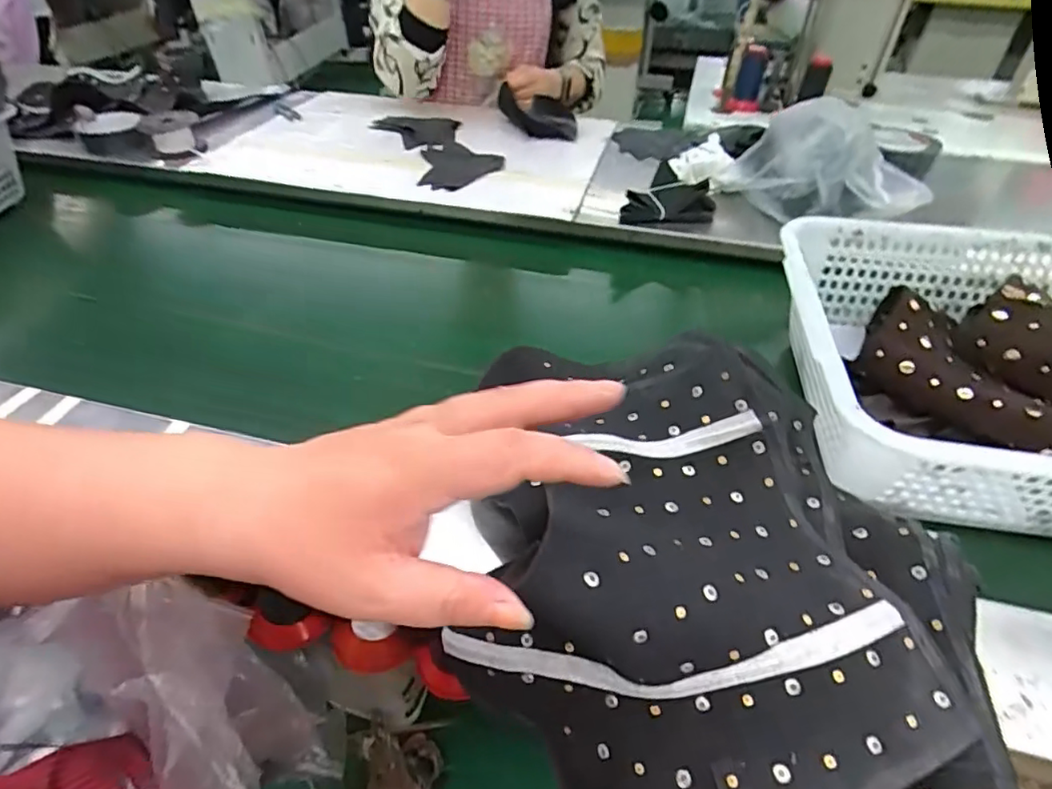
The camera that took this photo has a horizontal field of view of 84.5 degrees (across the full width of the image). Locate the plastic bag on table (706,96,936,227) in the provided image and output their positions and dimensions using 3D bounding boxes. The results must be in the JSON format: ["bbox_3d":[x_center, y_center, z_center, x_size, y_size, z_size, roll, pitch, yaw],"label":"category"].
[{"bbox_3d":[0.371,-0.283,0.696,0.243,0.105,0.112,-7,44,-7],"label":"plastic bag on table"}]

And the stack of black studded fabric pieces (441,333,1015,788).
[{"bbox_3d":[0.096,0.108,0.335,0.274,0.124,0.287,-2,43,-2],"label":"stack of black studded fabric pieces"}]

